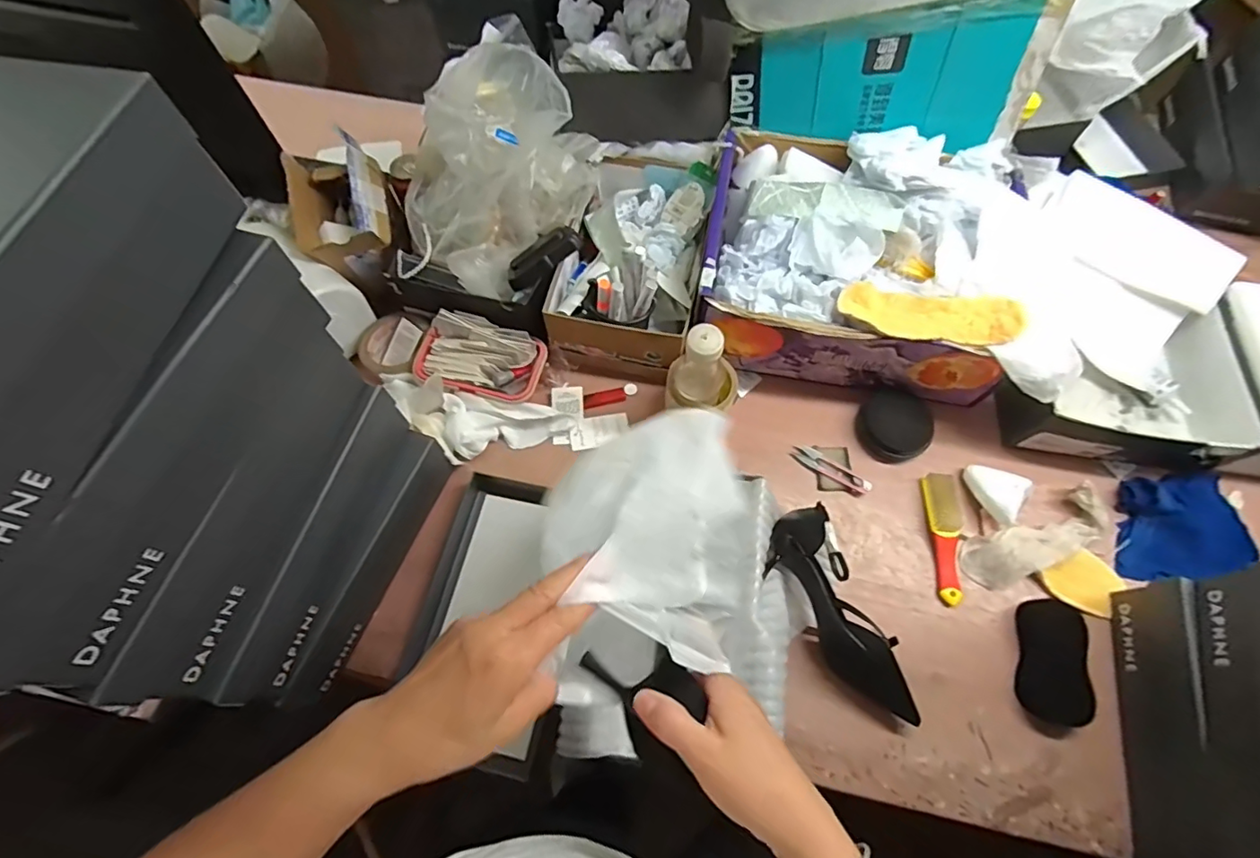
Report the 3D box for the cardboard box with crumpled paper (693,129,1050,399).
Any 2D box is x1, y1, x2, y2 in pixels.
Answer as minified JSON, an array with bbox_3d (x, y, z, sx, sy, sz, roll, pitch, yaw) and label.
[{"bbox_3d":[0.298,-0.231,0.730,0.383,0.157,0.314,11,67,5],"label":"cardboard box with crumpled paper"}]

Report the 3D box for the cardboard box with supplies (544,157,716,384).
[{"bbox_3d":[0.004,-0.247,0.763,0.179,0.132,0.318,10,66,4],"label":"cardboard box with supplies"}]

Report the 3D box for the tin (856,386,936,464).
[{"bbox_3d":[0.346,-0.005,0.720,0.084,0.033,0.094,-32,70,-13],"label":"tin"}]

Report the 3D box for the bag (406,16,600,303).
[{"bbox_3d":[-0.170,-0.346,0.706,0.190,0.153,0.298,31,70,13],"label":"bag"}]

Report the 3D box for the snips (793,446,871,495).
[{"bbox_3d":[0.261,0.054,0.714,0.102,0.016,0.025,33,70,13],"label":"snips"}]

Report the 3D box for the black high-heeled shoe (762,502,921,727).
[{"bbox_3d":[0.222,0.208,0.610,0.104,0.063,0.245,-15,67,-7],"label":"black high-heeled shoe"}]

